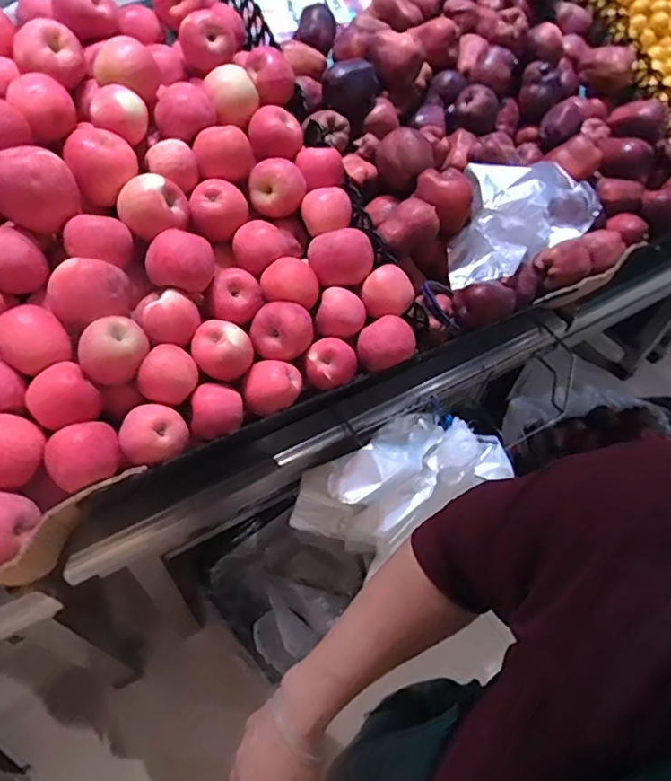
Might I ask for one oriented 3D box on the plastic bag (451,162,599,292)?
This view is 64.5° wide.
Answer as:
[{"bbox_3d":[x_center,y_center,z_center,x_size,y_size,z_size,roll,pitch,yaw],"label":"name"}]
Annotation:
[{"bbox_3d":[0.300,-0.267,0.836,0.252,0.125,0.178,-5,52,-9],"label":"plastic bag"}]

